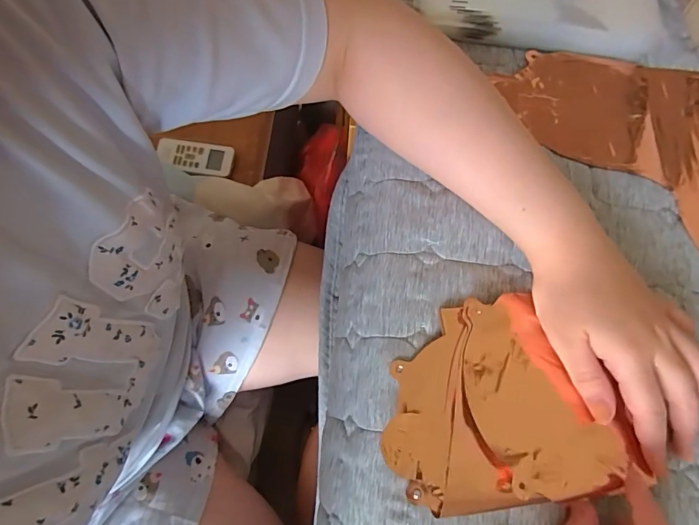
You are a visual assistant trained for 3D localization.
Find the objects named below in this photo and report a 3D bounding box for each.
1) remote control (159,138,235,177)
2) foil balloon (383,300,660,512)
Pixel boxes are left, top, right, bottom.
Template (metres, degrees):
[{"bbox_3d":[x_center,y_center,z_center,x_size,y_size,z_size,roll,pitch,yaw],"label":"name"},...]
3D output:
[{"bbox_3d":[-0.263,-0.180,0.739,0.126,0.014,0.055,11,71,2],"label":"remote control"},{"bbox_3d":[0.104,0.091,0.295,0.161,0.021,0.132,-4,70,-4],"label":"foil balloon"}]

